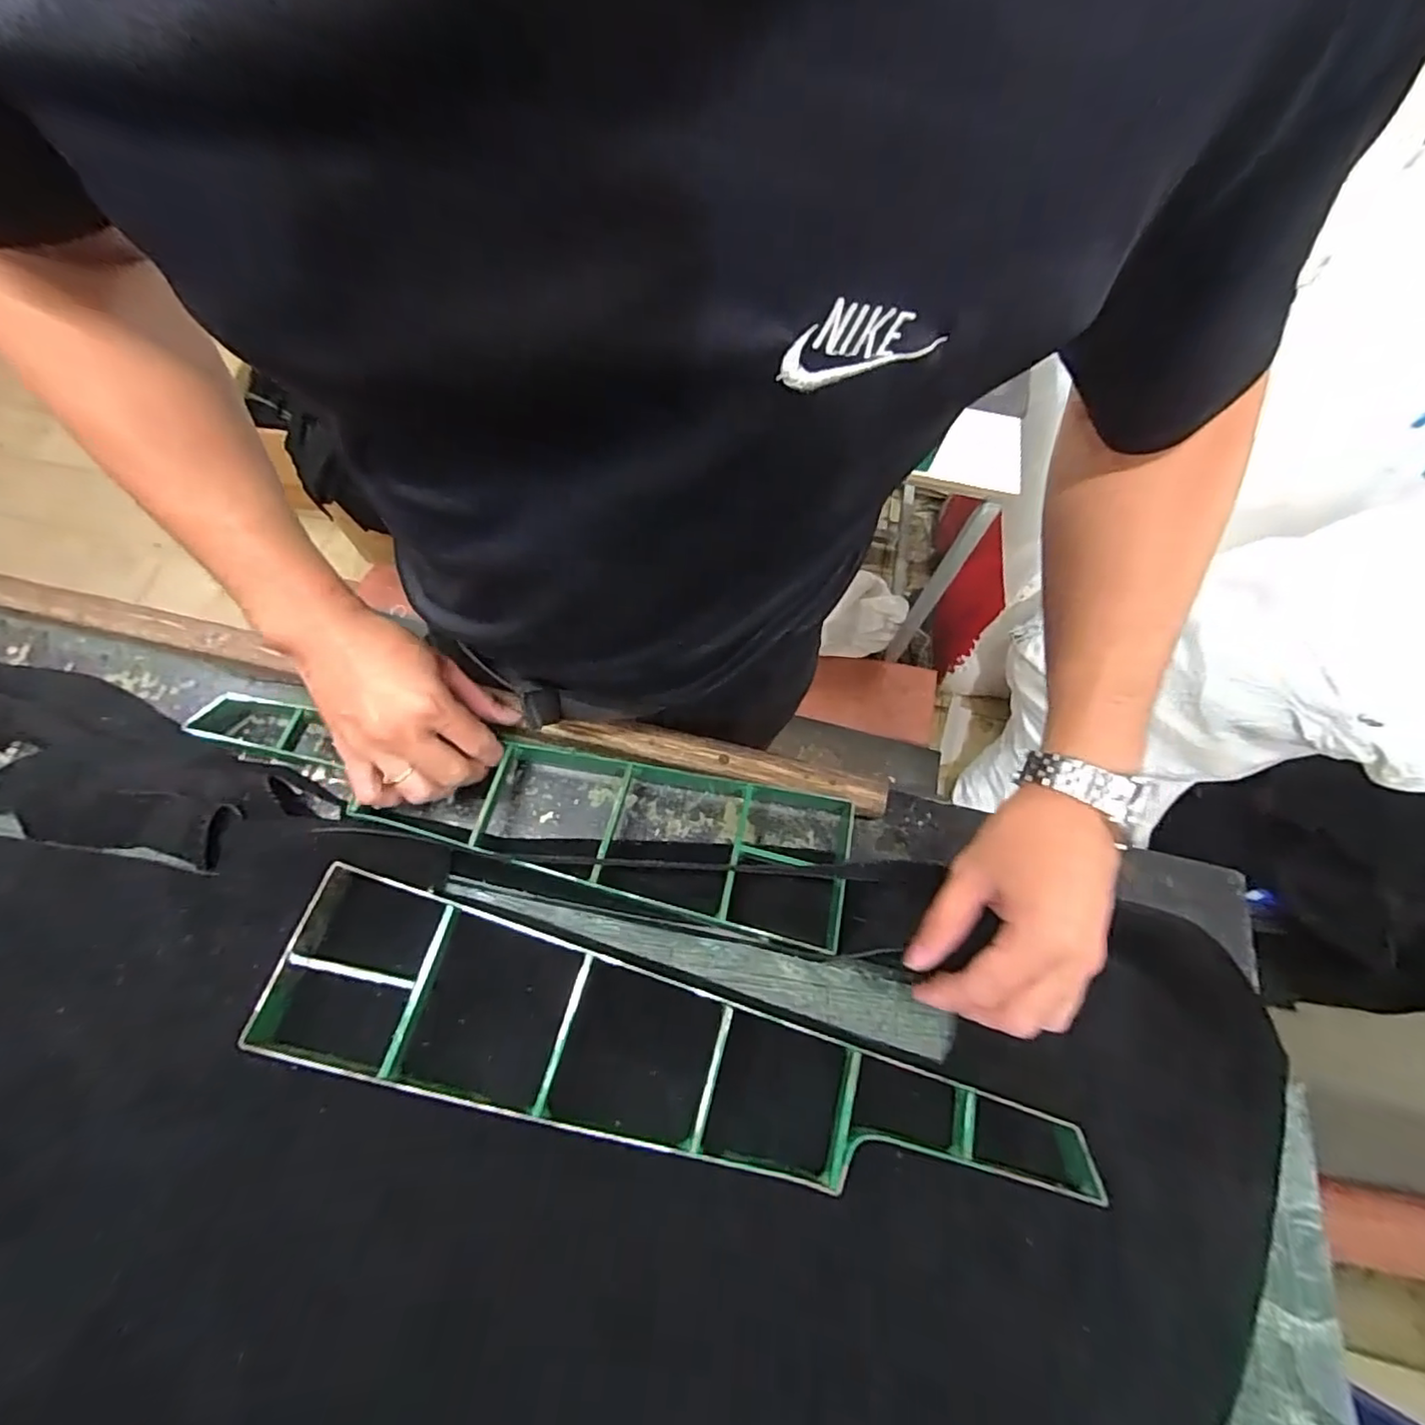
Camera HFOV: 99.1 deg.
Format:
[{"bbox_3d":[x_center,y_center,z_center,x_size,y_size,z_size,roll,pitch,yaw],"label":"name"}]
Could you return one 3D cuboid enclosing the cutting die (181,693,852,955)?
[{"bbox_3d":[-0.140,0.064,0.443,0.485,0.043,0.108,12,67,2],"label":"cutting die"}]

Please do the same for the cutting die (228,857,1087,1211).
[{"bbox_3d":[-0.022,0.198,0.356,0.479,0.027,0.102,13,67,4],"label":"cutting die"}]

